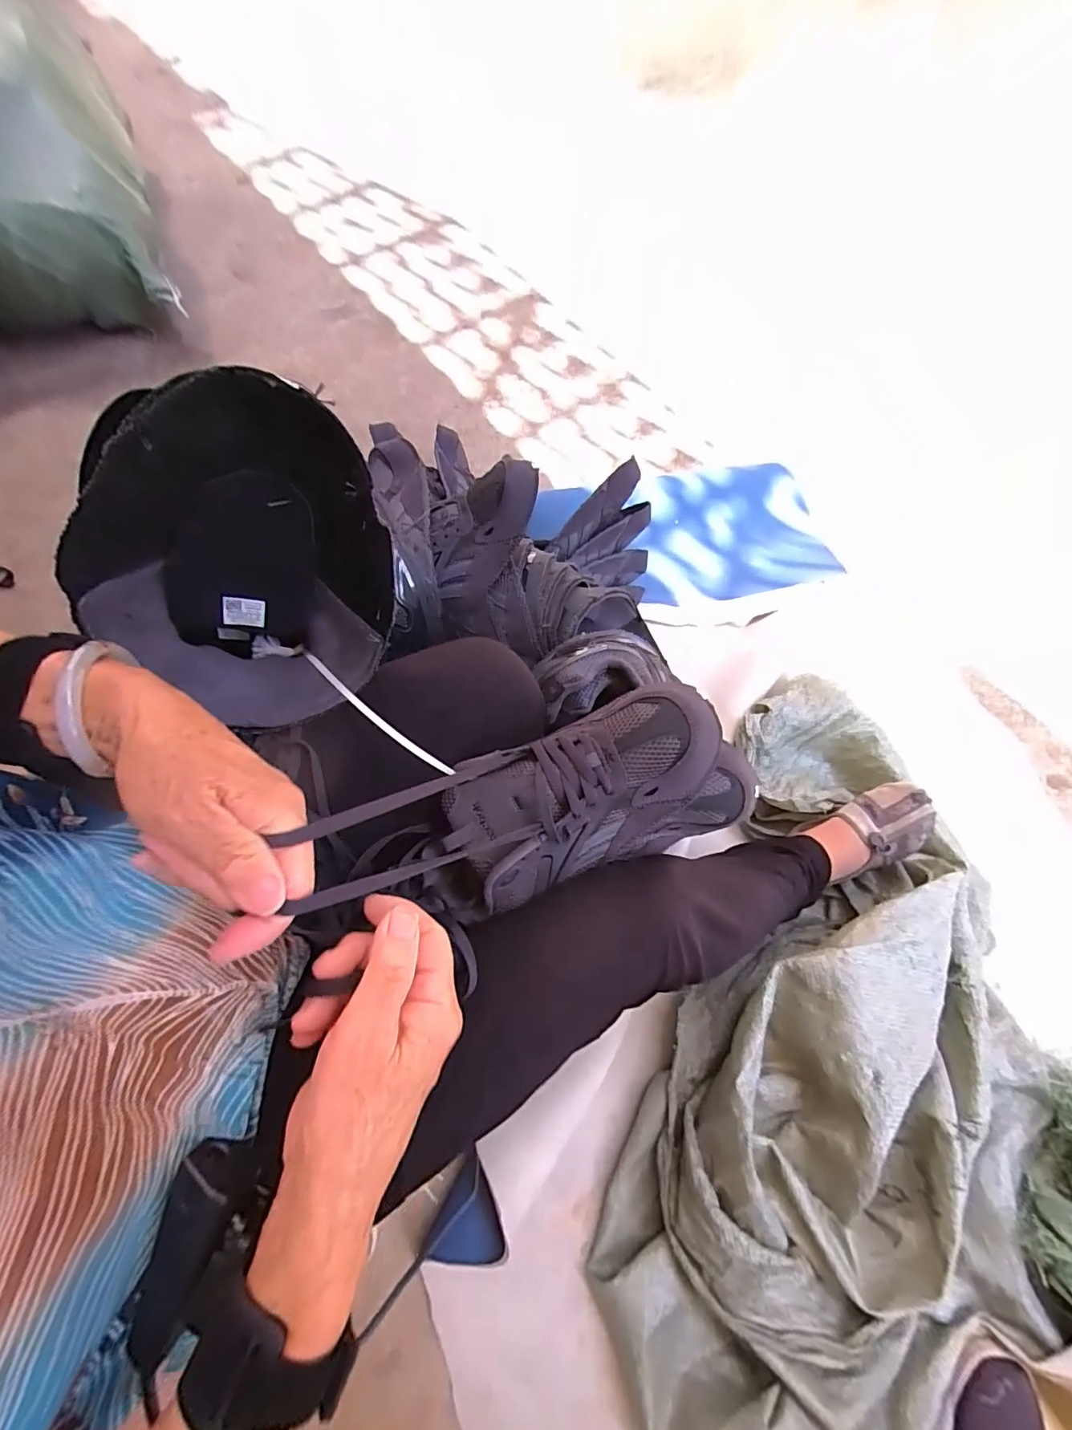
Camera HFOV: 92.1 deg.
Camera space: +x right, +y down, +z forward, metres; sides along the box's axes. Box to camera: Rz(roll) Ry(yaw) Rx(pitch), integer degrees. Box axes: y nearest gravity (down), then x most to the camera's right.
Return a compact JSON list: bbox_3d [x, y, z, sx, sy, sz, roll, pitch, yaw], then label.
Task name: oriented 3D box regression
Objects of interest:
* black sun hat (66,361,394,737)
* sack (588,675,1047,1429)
[{"bbox_3d":[-0.178,-0.085,0.334,0.118,0.228,0.145,37,75,11],"label":"black sun hat"},{"bbox_3d":[0.376,0.377,0.593,0.438,0.162,0.840,19,72,6],"label":"sack"}]

